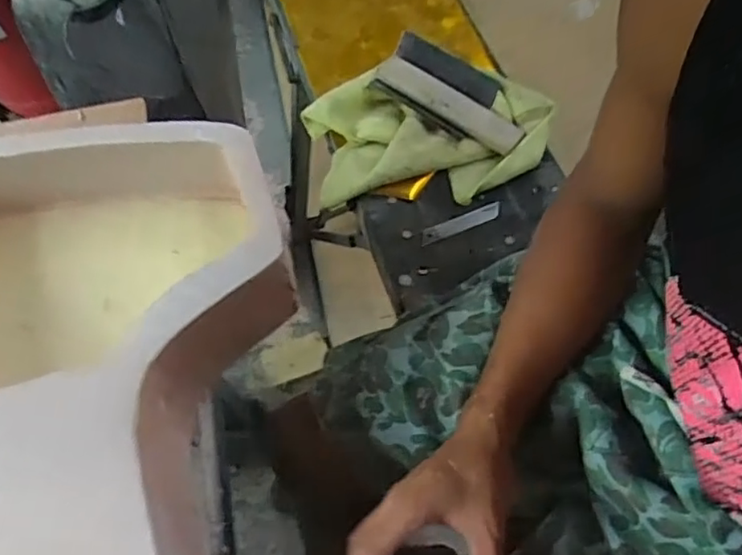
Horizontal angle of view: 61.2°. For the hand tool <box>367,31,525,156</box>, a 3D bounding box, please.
[{"bbox_3d":[0.100,-0.227,0.767,0.189,0.026,0.090,27,82,8],"label":"hand tool"}]

